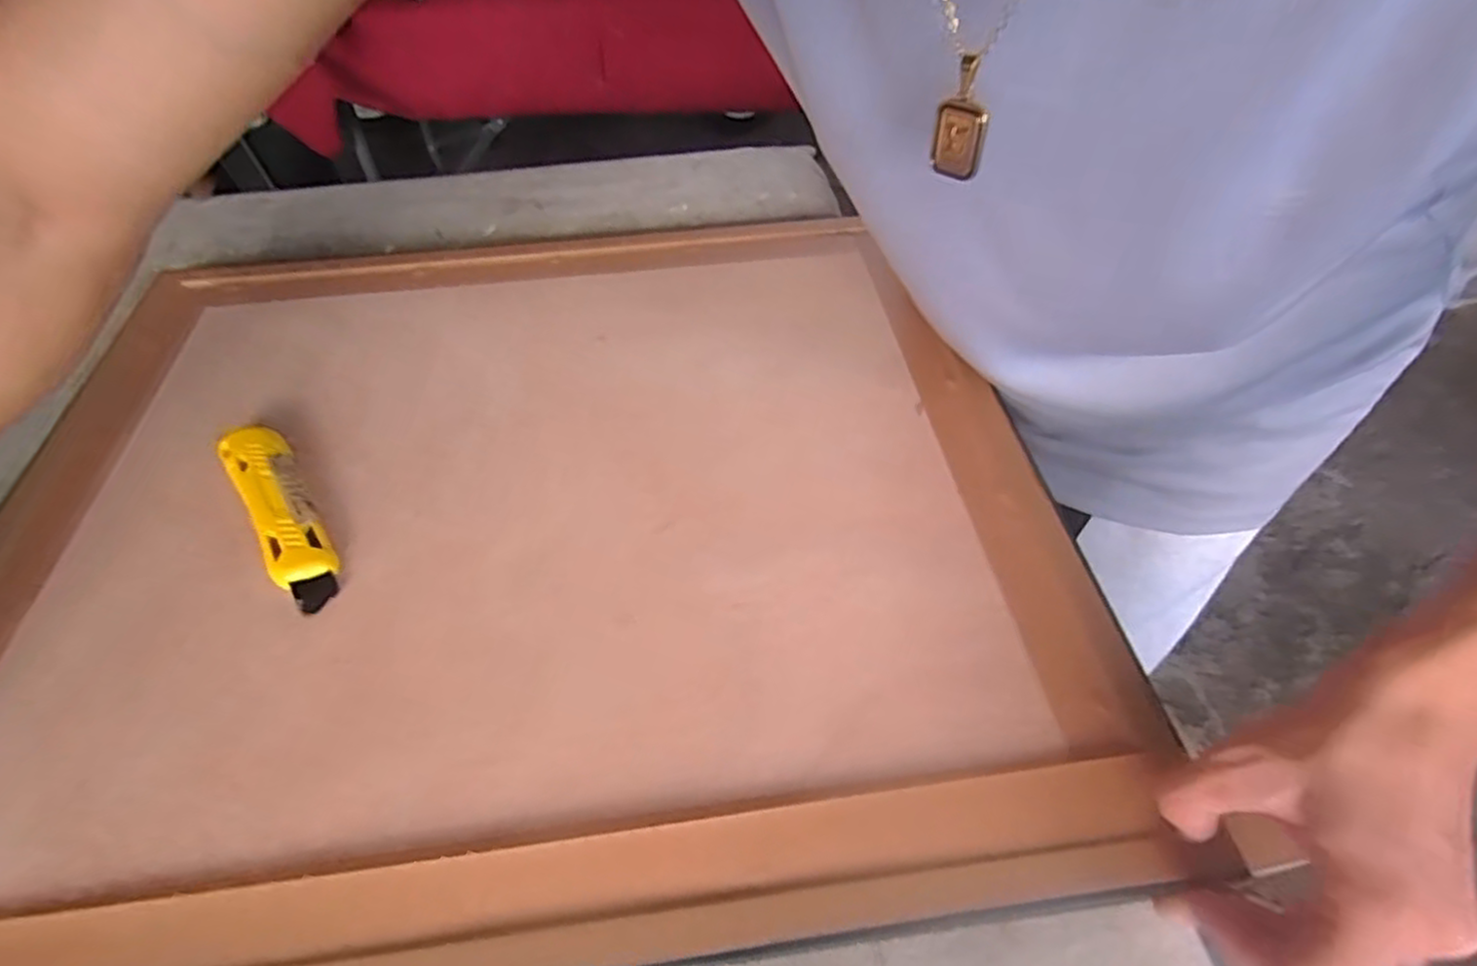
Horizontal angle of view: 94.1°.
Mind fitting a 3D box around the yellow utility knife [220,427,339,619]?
[{"bbox_3d":[-0.259,0.016,0.389,0.032,0.018,0.138,-31,58,-21],"label":"yellow utility knife"}]

